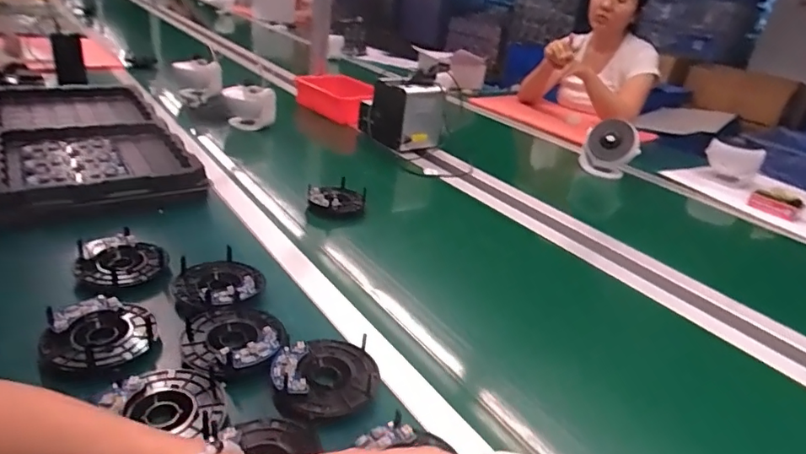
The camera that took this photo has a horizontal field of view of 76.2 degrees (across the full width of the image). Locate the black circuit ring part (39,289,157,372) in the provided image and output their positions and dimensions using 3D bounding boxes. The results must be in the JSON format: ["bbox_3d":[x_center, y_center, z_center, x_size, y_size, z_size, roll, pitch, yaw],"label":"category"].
[{"bbox_3d":[-0.298,0.102,0.504,0.094,0.030,0.078,-12,32,-35],"label":"black circuit ring part"}]

